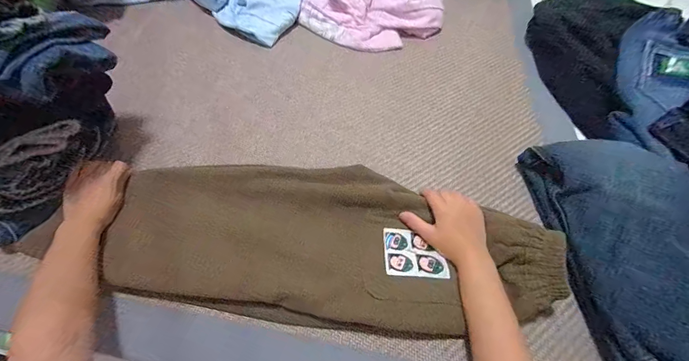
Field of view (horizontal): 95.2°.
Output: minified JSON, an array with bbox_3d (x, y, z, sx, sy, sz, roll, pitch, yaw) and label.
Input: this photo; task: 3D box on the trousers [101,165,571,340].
[{"bbox_3d":[-0.035,0.074,0.404,0.543,0.048,0.196,6,57,8],"label":"trousers"}]

